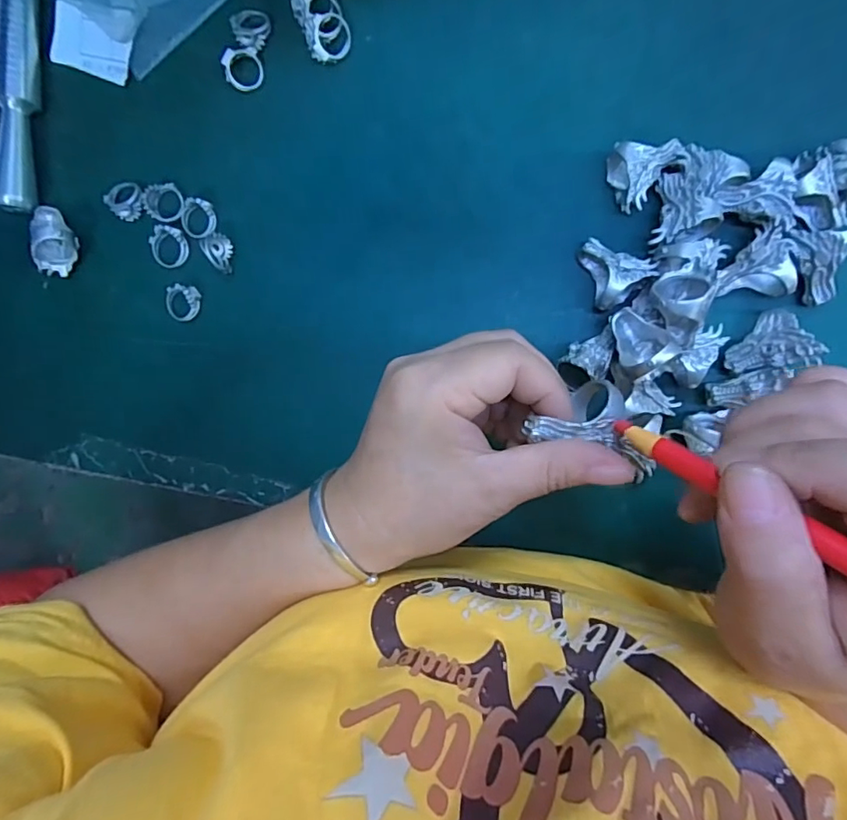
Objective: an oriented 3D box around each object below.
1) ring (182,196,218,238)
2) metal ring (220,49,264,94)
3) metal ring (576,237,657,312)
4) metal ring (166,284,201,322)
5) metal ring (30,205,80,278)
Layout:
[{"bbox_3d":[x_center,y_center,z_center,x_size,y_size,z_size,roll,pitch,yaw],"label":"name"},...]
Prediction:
[{"bbox_3d":[-0.132,-0.112,0.302,0.021,0.008,0.021,1,94,9],"label":"ring"},{"bbox_3d":[-0.102,-0.193,0.293,0.022,0.004,0.023,-4,108,-12],"label":"metal ring"},{"bbox_3d":[0.101,-0.073,0.266,0.031,0.023,0.036,-14,92,10],"label":"metal ring"},{"bbox_3d":[-0.145,-0.064,0.309,0.020,0.006,0.021,1,94,9],"label":"metal ring"},{"bbox_3d":[-0.218,-0.102,0.307,0.020,0.023,0.040,-2,94,9],"label":"metal ring"}]

